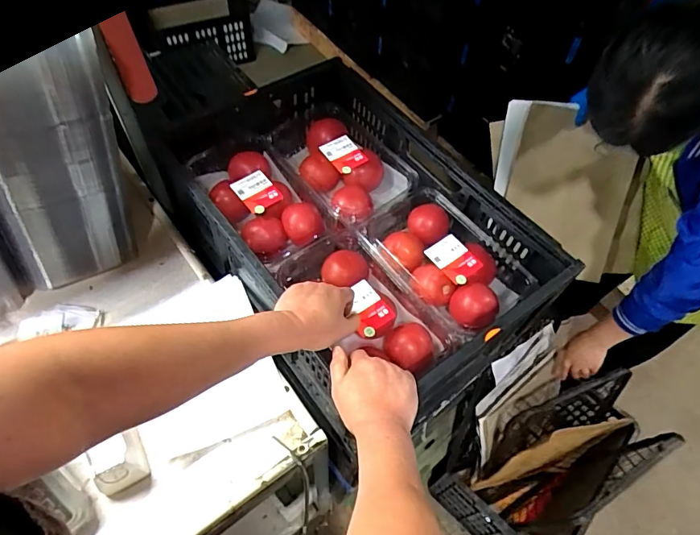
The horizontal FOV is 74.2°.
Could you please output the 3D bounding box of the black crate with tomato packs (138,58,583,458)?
[{"bbox_3d":[-0.025,-0.078,0.803,0.410,0.194,0.657,-31,63,-20],"label":"black crate with tomato packs"}]

